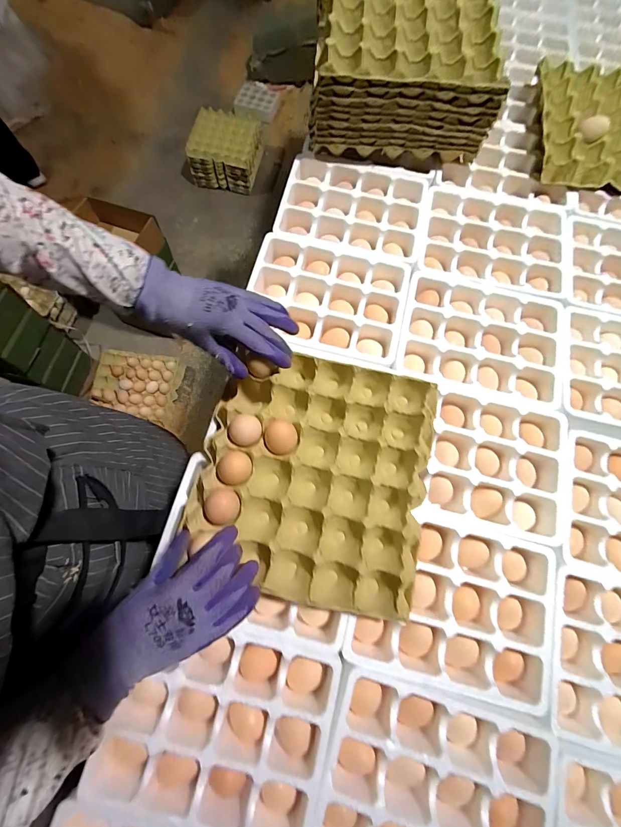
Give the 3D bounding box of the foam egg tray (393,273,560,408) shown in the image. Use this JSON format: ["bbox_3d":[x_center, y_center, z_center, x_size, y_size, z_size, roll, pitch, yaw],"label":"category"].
[{"bbox_3d":[0.264,-0.115,0.518,0.240,0.040,0.187,13,74,2],"label":"foam egg tray"}]

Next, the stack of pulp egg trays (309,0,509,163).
[{"bbox_3d":[0.150,-0.595,0.561,0.278,0.153,0.276,3,74,-1],"label":"stack of pulp egg trays"}]

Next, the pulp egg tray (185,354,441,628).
[{"bbox_3d":[0.005,0.074,0.415,0.270,0.049,0.287,11,74,1],"label":"pulp egg tray"}]

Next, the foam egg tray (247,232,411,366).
[{"bbox_3d":[0.025,-0.182,0.530,0.239,0.042,0.189,14,74,2],"label":"foam egg tray"}]

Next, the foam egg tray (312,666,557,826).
[{"bbox_3d":[0.137,0.421,0.369,0.254,0.054,0.192,17,74,3],"label":"foam egg tray"}]

